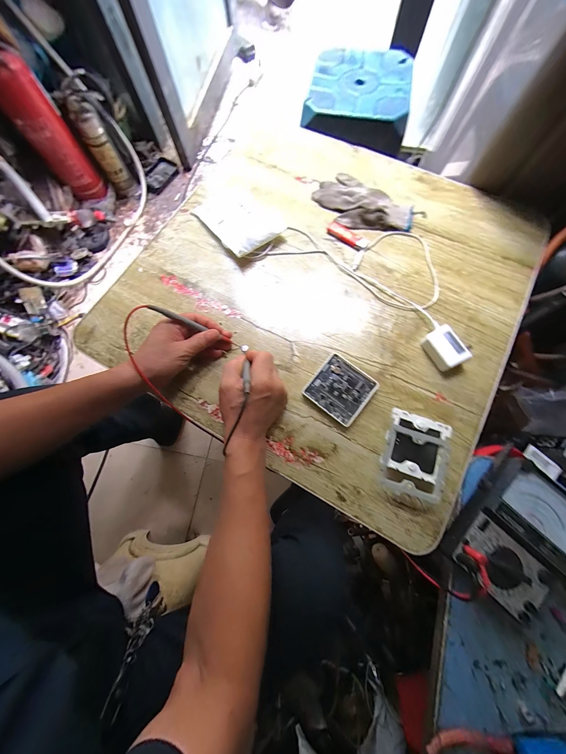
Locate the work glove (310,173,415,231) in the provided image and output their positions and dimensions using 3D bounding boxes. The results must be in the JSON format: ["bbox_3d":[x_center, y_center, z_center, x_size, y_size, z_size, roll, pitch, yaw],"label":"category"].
[{"bbox_3d":[0.155,-0.339,0.500,0.192,0.022,0.109,38,77,12],"label":"work glove"}]

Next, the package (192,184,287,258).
[{"bbox_3d":[-0.080,-0.314,0.498,0.130,0.025,0.168,-37,75,-10],"label":"package"}]

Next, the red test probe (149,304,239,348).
[{"bbox_3d":[-0.127,-0.075,0.390,0.147,0.010,0.010,22,68,-37],"label":"red test probe"}]

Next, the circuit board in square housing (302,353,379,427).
[{"bbox_3d":[0.090,0.019,0.401,0.086,0.015,0.087,38,77,12],"label":"circuit board in square housing"}]

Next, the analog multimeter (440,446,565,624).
[{"bbox_3d":[0.309,0.194,0.328,0.120,0.043,0.187,39,77,12],"label":"analog multimeter"}]

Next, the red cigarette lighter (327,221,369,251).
[{"bbox_3d":[0.123,-0.268,0.484,0.082,0.009,0.030,39,77,12],"label":"red cigarette lighter"}]

